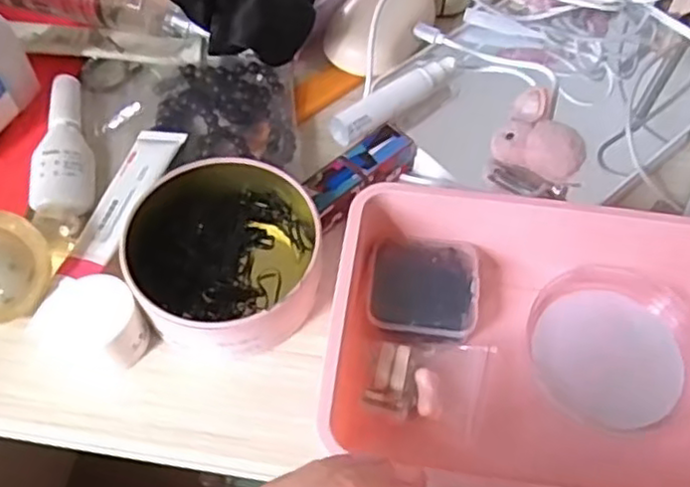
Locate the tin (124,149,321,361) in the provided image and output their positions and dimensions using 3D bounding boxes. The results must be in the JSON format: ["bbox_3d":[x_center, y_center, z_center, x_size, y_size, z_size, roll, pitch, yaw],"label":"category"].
[{"bbox_3d":[-0.058,0.002,0.355,0.089,0.044,0.108,15,59,8],"label":"tin"}]

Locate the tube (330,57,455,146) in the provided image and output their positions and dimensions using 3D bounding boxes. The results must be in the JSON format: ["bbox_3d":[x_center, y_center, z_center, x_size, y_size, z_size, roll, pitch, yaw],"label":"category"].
[{"bbox_3d":[0.029,-0.085,0.396,0.089,0.014,0.016,-38,66,-22],"label":"tube"}]

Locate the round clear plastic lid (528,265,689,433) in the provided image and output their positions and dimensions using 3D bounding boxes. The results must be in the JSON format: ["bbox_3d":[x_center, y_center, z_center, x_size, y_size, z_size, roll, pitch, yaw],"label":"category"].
[{"bbox_3d":[0.135,0.050,0.339,0.080,0.019,0.079,1,58,-1],"label":"round clear plastic lid"}]

